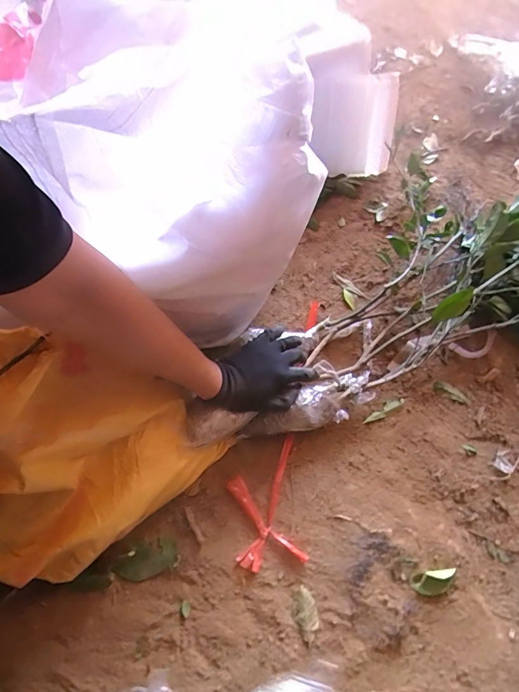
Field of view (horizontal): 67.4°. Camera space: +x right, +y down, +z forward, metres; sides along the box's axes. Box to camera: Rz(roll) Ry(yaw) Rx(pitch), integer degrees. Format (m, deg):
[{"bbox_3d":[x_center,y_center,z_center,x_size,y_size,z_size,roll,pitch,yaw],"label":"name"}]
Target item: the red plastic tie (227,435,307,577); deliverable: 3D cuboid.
[{"bbox_3d":[0.009,0.224,0.566,0.100,0.011,0.171,-5,68,-5],"label":"red plastic tie"}]

